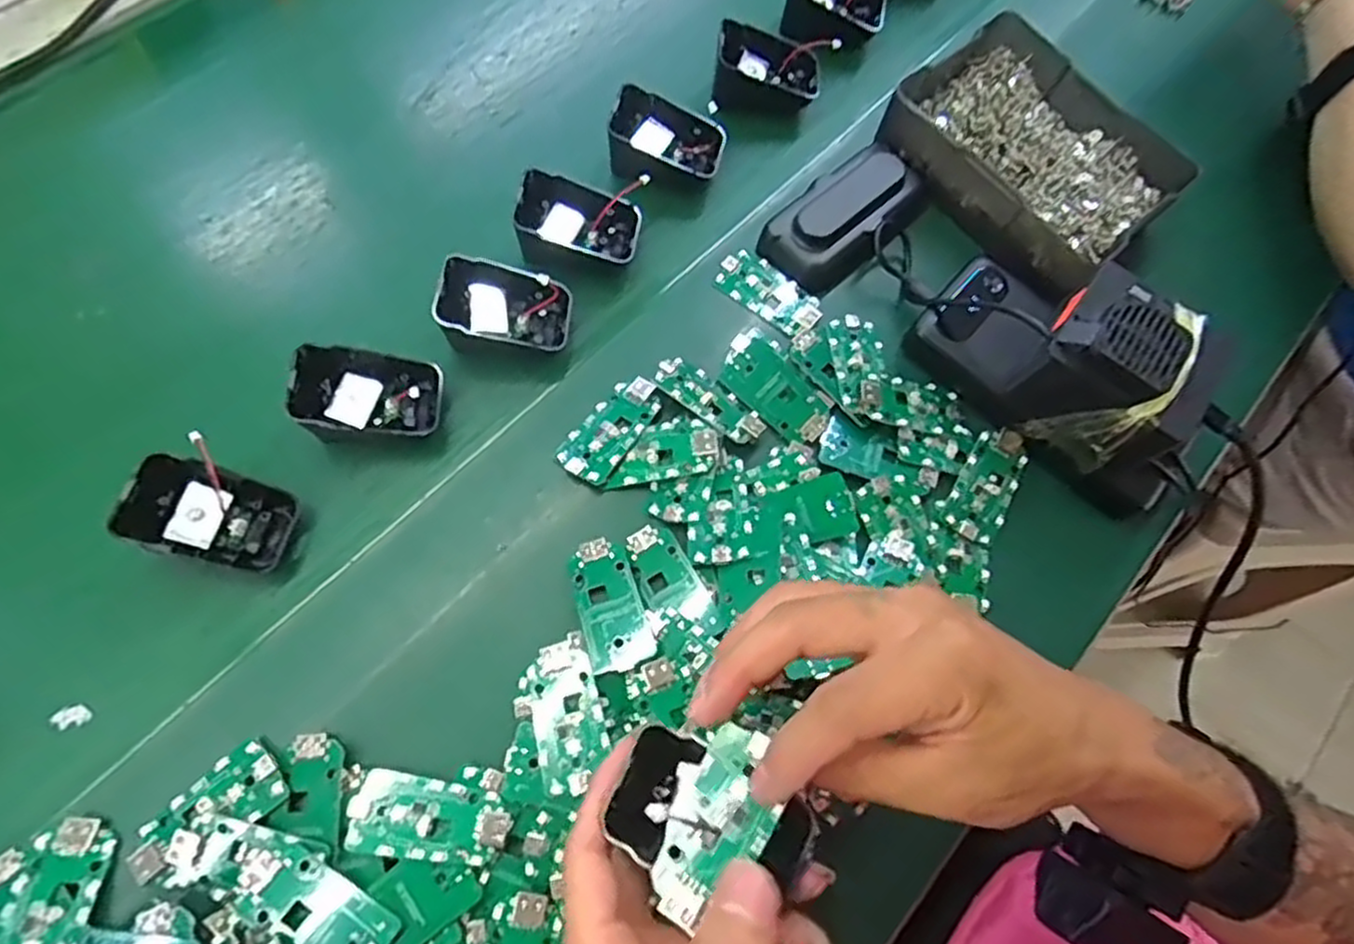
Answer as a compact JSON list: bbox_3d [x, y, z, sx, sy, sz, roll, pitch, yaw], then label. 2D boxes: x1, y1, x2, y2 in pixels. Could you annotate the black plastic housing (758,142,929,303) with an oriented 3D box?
[{"bbox_3d":[0.103,-0.154,0.434,0.052,0.021,0.110,41,73,13],"label":"black plastic housing"}]

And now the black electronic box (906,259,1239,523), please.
[{"bbox_3d":[0.207,-0.060,0.375,0.153,0.067,0.073,39,72,12],"label":"black electronic box"}]

